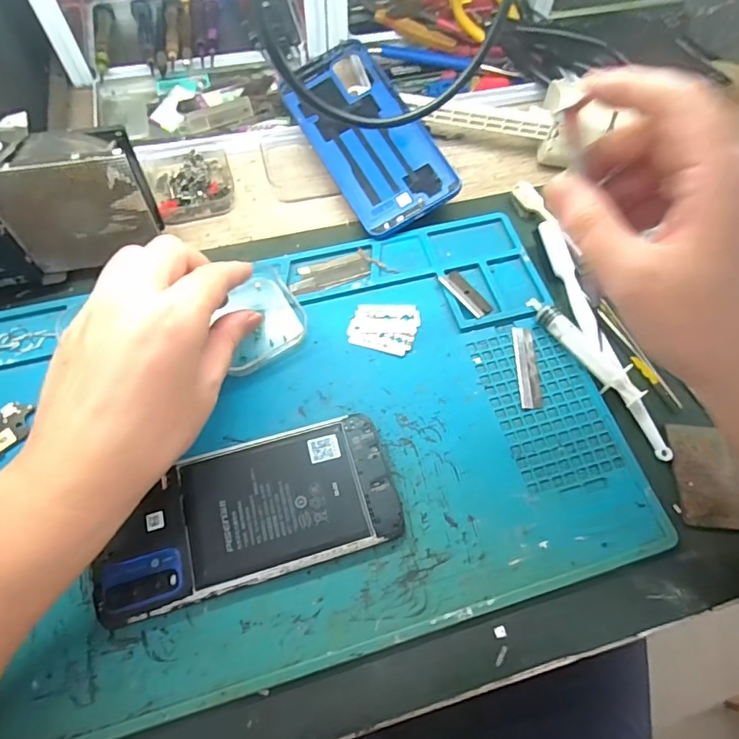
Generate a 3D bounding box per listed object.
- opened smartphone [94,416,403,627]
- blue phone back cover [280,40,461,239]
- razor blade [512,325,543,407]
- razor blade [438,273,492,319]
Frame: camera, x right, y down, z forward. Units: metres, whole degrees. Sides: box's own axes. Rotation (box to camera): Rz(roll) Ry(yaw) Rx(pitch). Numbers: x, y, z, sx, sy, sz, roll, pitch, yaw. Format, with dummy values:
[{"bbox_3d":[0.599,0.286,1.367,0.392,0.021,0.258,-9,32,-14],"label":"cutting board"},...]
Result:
[{"bbox_3d":[-0.064,0.075,0.263,0.153,0.011,0.073,-15,68,-10],"label":"opened smartphone"},{"bbox_3d":[-0.003,-0.179,0.374,0.077,0.009,0.164,-30,76,0],"label":"blue phone back cover"},{"bbox_3d":[0.102,-0.003,0.313,0.013,0.004,0.057,2,66,-3],"label":"razor blade"},{"bbox_3d":[0.066,-0.052,0.333,0.018,0.004,0.040,-32,72,-16],"label":"razor blade"}]

